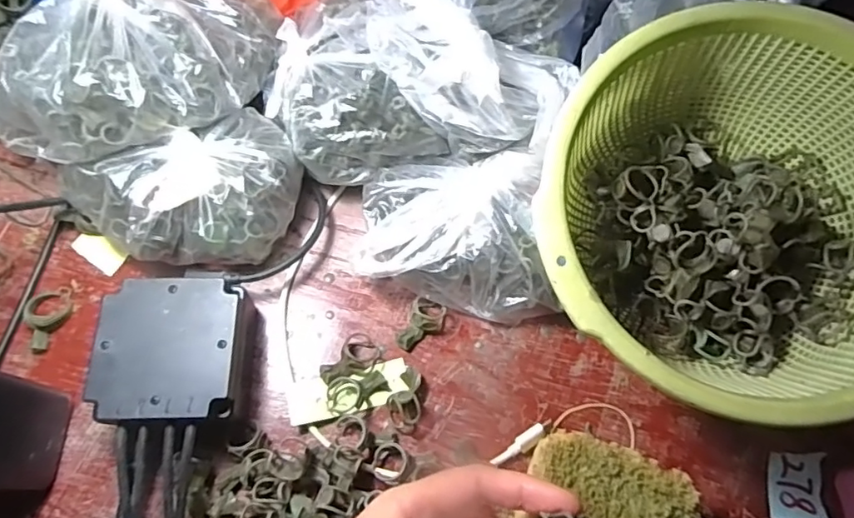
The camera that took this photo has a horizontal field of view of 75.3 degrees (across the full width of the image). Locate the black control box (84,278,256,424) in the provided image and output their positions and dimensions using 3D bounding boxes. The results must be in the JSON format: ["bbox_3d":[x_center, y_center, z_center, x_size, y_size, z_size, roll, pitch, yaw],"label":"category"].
[{"bbox_3d":[-0.143,0.055,0.321,0.078,0.045,0.080,-2,69,-4],"label":"black control box"}]

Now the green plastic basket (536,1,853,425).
[{"bbox_3d":[0.152,-0.019,0.278,0.188,0.081,0.188,1,68,-2],"label":"green plastic basket"}]

